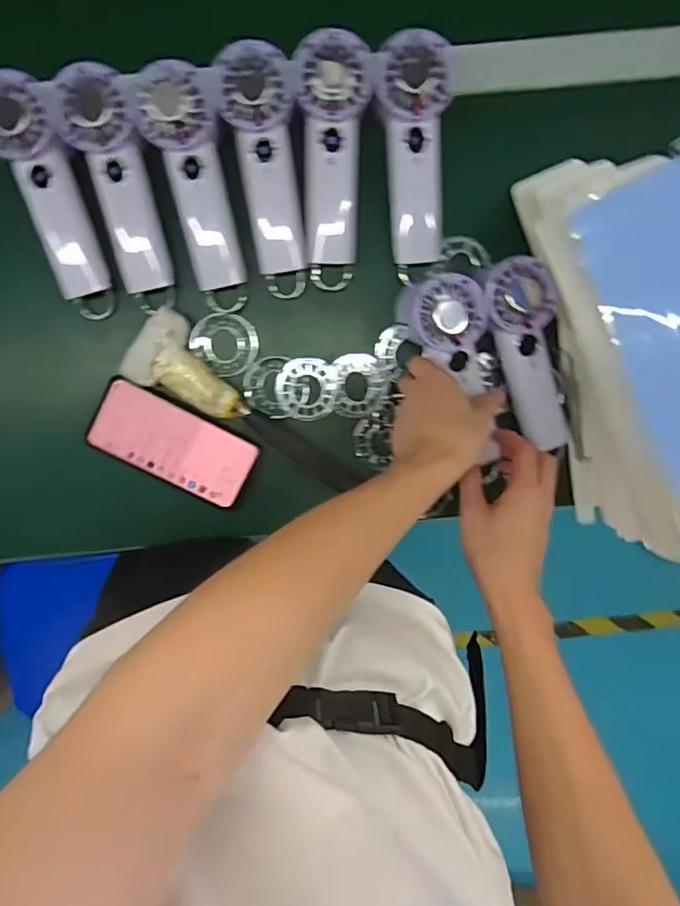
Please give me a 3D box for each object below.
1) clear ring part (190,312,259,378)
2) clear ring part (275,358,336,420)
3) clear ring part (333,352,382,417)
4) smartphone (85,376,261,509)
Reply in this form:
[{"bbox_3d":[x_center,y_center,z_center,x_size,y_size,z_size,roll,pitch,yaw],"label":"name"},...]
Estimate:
[{"bbox_3d":[-0.108,-0.104,0.547,0.061,0.009,0.055,43,94,-6],"label":"clear ring part"},{"bbox_3d":[-0.032,-0.061,0.550,0.055,0.011,0.057,-1,97,-1],"label":"clear ring part"},{"bbox_3d":[0.018,-0.065,0.552,0.045,0.006,0.059,-3,97,-1],"label":"clear ring part"},{"bbox_3d":[-0.159,-0.008,0.554,0.155,0.012,0.074,29,95,-4],"label":"smartphone"}]

